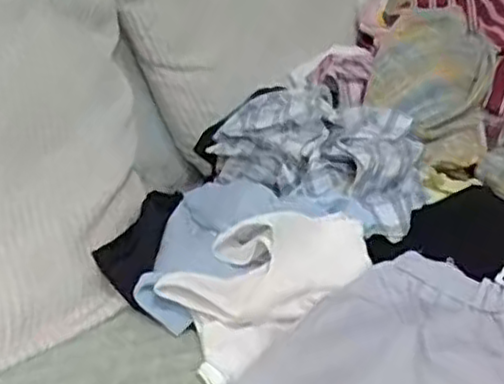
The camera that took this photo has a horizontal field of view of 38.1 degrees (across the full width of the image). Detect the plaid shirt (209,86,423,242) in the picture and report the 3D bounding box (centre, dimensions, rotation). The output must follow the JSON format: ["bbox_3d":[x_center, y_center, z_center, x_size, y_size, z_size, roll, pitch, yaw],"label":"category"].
[{"bbox_3d":[0.099,-0.064,1.091,0.340,0.129,0.203,14,29,36],"label":"plaid shirt"}]

